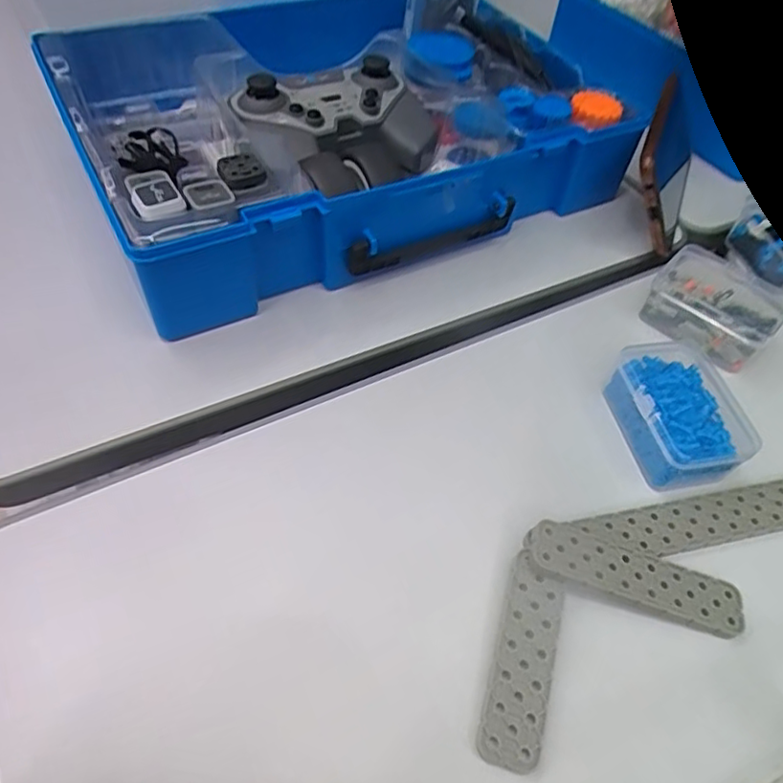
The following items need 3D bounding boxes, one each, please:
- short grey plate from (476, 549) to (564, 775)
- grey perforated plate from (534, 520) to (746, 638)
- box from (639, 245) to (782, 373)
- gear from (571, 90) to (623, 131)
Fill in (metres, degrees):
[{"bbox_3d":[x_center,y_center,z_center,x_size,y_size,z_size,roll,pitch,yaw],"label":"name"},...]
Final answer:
[{"bbox_3d":[0.056,0.112,0.256,0.023,0.004,0.083,14,58,10],"label":"short grey plate"},{"bbox_3d":[0.114,0.085,0.278,0.097,0.004,0.028,19,52,0],"label":"grey perforated plate"},{"bbox_3d":[0.204,-0.053,0.384,0.074,0.034,0.052,37,59,21],"label":"box"},{"bbox_3d":[0.144,-0.203,0.434,0.044,0.008,0.035,-32,62,-25],"label":"gear"}]

